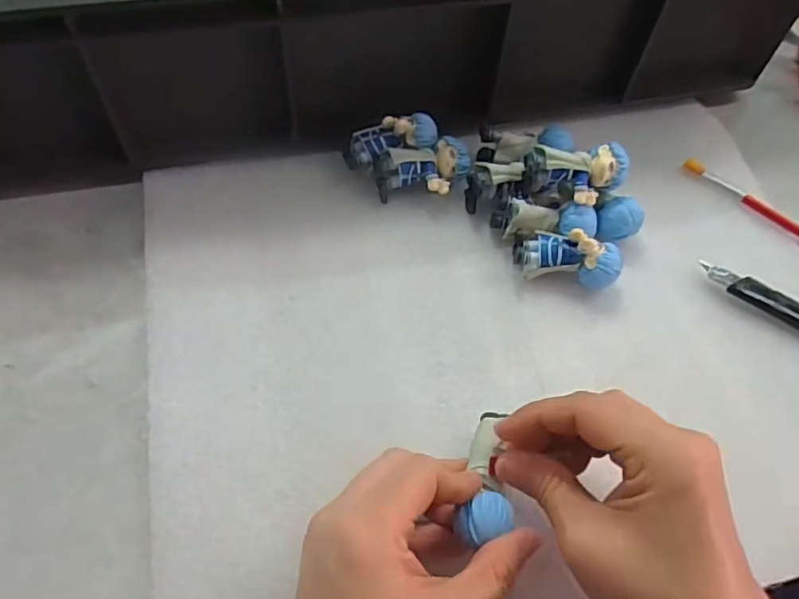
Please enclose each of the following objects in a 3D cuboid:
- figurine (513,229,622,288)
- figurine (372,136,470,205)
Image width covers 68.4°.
[{"bbox_3d":[0.098,-0.026,0.344,0.061,0.027,0.024,10,59,16],"label":"figurine"},{"bbox_3d":[0.016,-0.081,0.378,0.059,0.027,0.032,-12,61,-11],"label":"figurine"}]

